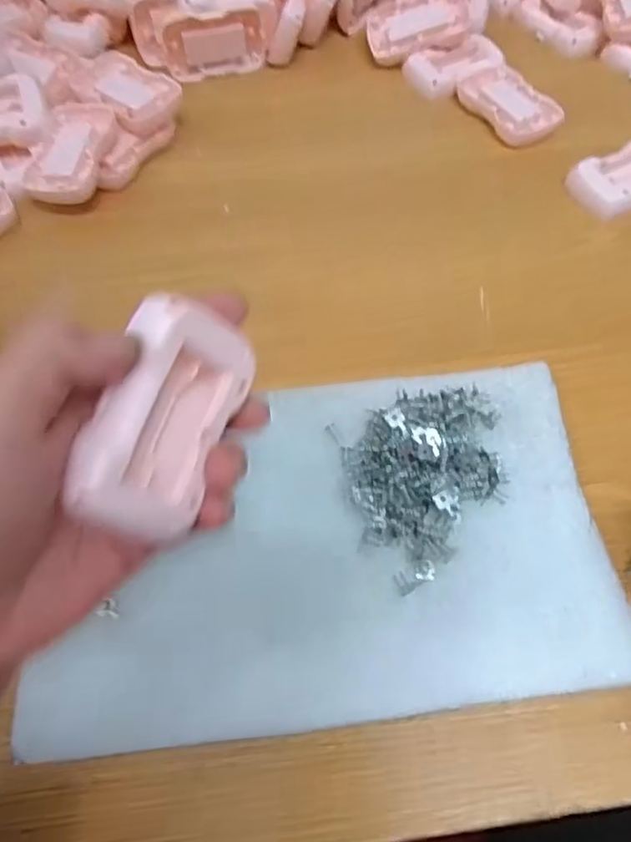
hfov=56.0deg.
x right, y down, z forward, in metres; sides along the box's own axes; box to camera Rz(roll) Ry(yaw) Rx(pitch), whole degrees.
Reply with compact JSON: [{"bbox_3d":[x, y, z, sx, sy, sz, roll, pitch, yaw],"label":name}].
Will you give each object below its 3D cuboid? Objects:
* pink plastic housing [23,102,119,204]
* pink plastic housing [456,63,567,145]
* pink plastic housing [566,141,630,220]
[{"bbox_3d":[-0.186,-0.209,0.460,0.053,0.019,0.094,7,62,5],"label":"pink plastic housing"},{"bbox_3d":[0.164,-0.268,0.509,0.059,0.017,0.090,-30,65,-14],"label":"pink plastic housing"},{"bbox_3d":[0.242,-0.191,0.464,0.083,0.015,0.053,-25,64,-12],"label":"pink plastic housing"}]

